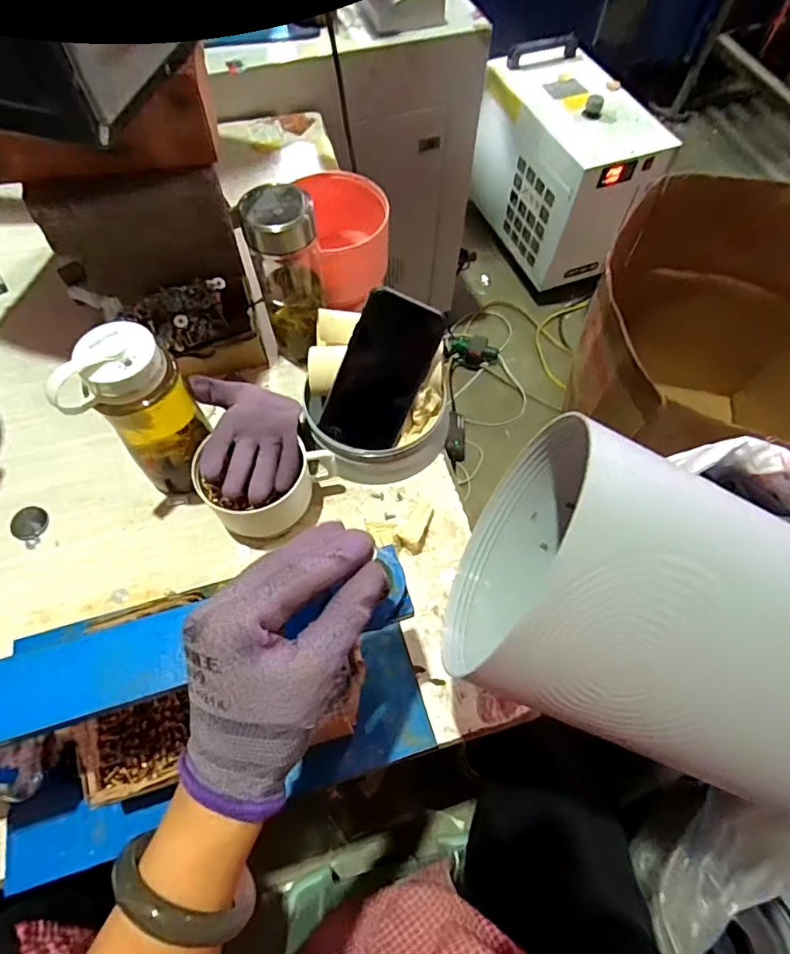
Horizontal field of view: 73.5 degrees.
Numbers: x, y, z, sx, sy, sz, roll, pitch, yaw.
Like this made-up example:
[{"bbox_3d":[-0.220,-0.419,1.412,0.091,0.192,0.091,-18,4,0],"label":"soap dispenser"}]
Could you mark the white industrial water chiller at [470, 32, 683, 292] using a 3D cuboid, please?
[{"bbox_3d":[0.472,-0.876,1.520,0.273,0.387,0.512,-23,66,-12],"label":"white industrial water chiller"}]

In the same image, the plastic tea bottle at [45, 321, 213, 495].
[{"bbox_3d":[-0.235,-0.051,0.514,0.077,0.190,0.087,14,64,6],"label":"plastic tea bottle"}]

